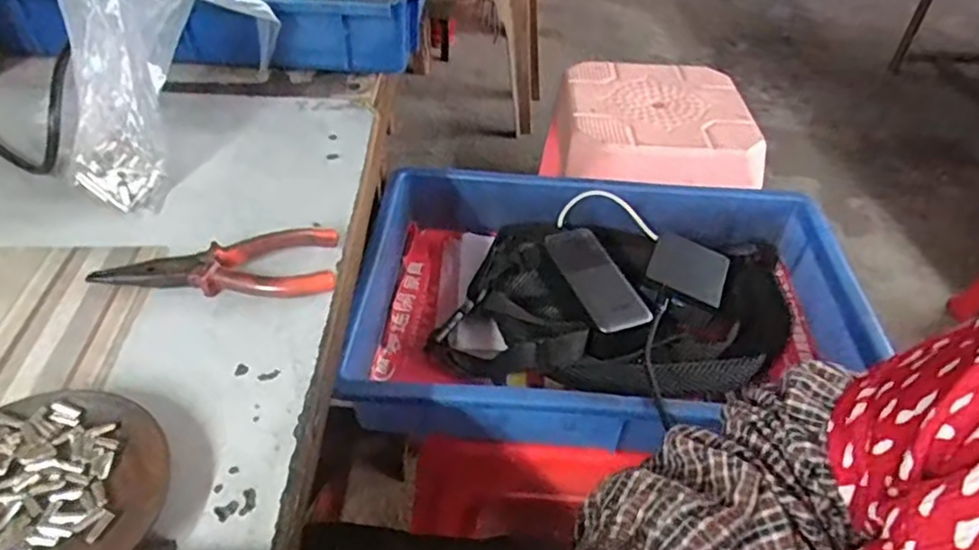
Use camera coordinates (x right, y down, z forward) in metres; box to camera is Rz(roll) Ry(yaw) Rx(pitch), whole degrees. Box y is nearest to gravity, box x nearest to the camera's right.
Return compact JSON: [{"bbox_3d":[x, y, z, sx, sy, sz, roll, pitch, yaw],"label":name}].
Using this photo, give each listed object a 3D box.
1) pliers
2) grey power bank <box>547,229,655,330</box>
[{"bbox_3d":[-0.169,-0.005,0.396,0.141,0.016,0.049,-1,43,-5],"label":"pliers"},{"bbox_3d":[0.101,0.003,0.589,0.051,0.017,0.125,-16,46,-19],"label":"grey power bank"}]

